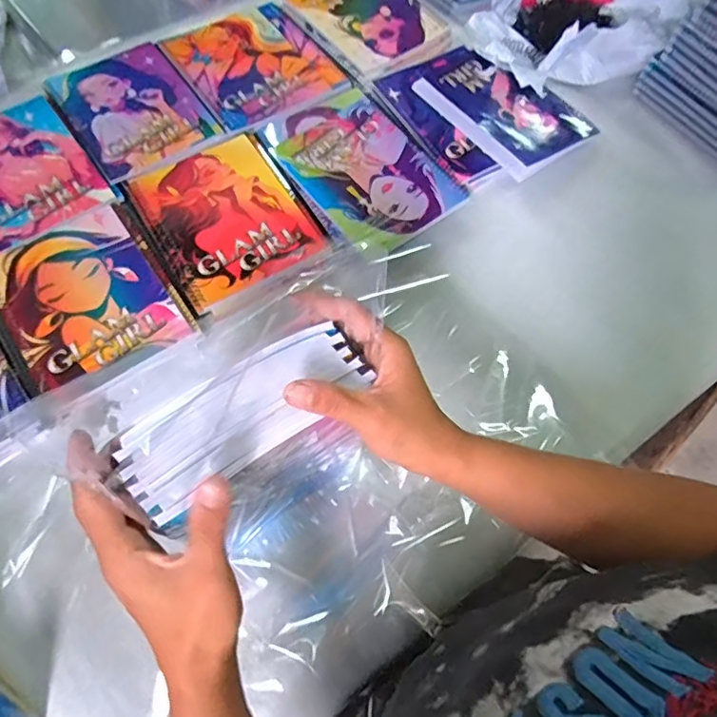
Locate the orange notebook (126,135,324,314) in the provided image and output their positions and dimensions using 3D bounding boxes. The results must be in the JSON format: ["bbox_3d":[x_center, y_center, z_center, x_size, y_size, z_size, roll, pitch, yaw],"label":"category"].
[{"bbox_3d":[-0.152,-0.163,0.600,0.162,0.008,0.200,-28,71,-14],"label":"orange notebook"}]

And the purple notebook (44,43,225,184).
[{"bbox_3d":[-0.280,-0.311,0.664,0.148,0.009,0.198,-33,72,-15],"label":"purple notebook"}]

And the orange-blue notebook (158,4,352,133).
[{"bbox_3d":[-0.135,-0.388,0.700,0.175,0.008,0.199,-32,72,-15],"label":"orange-blue notebook"}]

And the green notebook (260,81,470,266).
[{"bbox_3d":[0.002,-0.233,0.636,0.154,0.012,0.232,-31,71,-15],"label":"green notebook"}]

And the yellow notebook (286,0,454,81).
[{"bbox_3d":[0.008,-0.481,0.750,0.154,0.015,0.208,-34,72,-15],"label":"yellow notebook"}]

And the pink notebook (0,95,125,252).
[{"bbox_3d":[-0.389,-0.214,0.611,0.152,0.007,0.193,-35,72,-16],"label":"pink notebook"}]

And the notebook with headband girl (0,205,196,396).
[{"bbox_3d":[-0.283,-0.065,0.549,0.153,0.008,0.187,-30,71,-14],"label":"notebook with headband girl"}]

